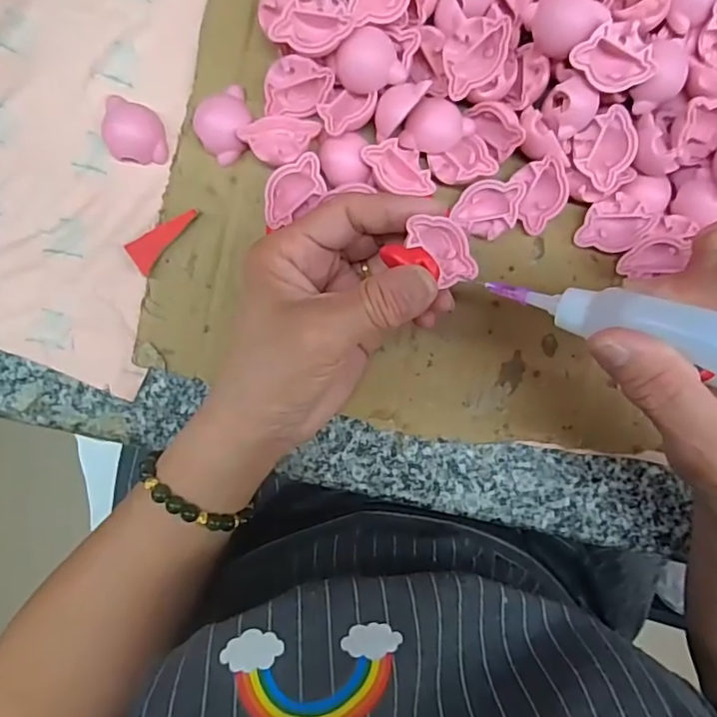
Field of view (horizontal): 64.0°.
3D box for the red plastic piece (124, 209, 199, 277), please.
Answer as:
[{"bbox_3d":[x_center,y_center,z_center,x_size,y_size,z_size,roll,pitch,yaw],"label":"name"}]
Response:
[{"bbox_3d":[-0.093,-0.057,0.281,0.038,0.010,0.016,-35,96,-1],"label":"red plastic piece"}]

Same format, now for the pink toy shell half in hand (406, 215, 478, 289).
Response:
[{"bbox_3d":[0.036,-0.045,0.240,0.022,0.010,0.033,-43,96,-1],"label":"pink toy shell half in hand"}]

